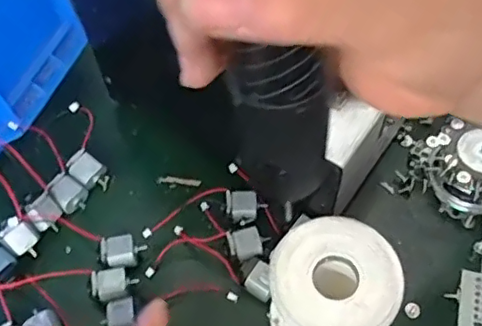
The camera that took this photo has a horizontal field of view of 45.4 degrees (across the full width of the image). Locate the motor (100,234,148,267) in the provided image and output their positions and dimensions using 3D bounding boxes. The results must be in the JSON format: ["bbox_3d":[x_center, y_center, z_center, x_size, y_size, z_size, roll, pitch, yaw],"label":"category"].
[{"bbox_3d":[-0.071,0.053,0.345,0.026,0.009,0.018,-6,58,3],"label":"motor"}]

